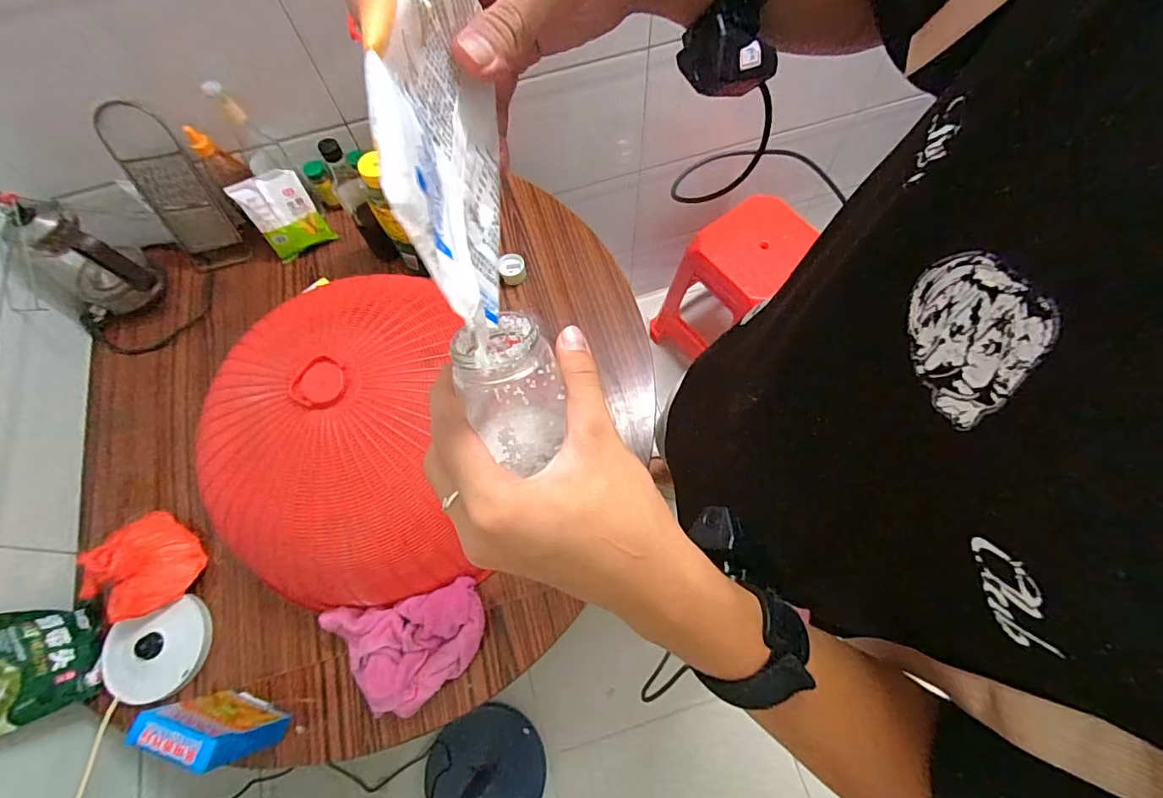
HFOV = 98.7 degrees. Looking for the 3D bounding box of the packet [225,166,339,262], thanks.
[{"bbox_3d":[-0.599,-0.369,1.006,0.125,0.160,0.034,-23,46,-5],"label":"packet"}]

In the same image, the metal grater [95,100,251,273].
[{"bbox_3d":[-0.780,-0.395,0.966,0.121,0.317,0.029,-15,50,-9],"label":"metal grater"}]

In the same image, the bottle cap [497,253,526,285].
[{"bbox_3d":[-0.139,-0.263,1.002,0.054,0.034,0.060,-19,68,-5],"label":"bottle cap"}]

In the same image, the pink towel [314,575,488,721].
[{"bbox_3d":[-0.246,0.365,0.730,0.217,0.073,0.148,-13,68,-2],"label":"pink towel"}]

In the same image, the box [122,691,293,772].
[{"bbox_3d":[-0.480,0.432,0.657,0.120,0.172,0.041,15,70,9],"label":"box"}]

